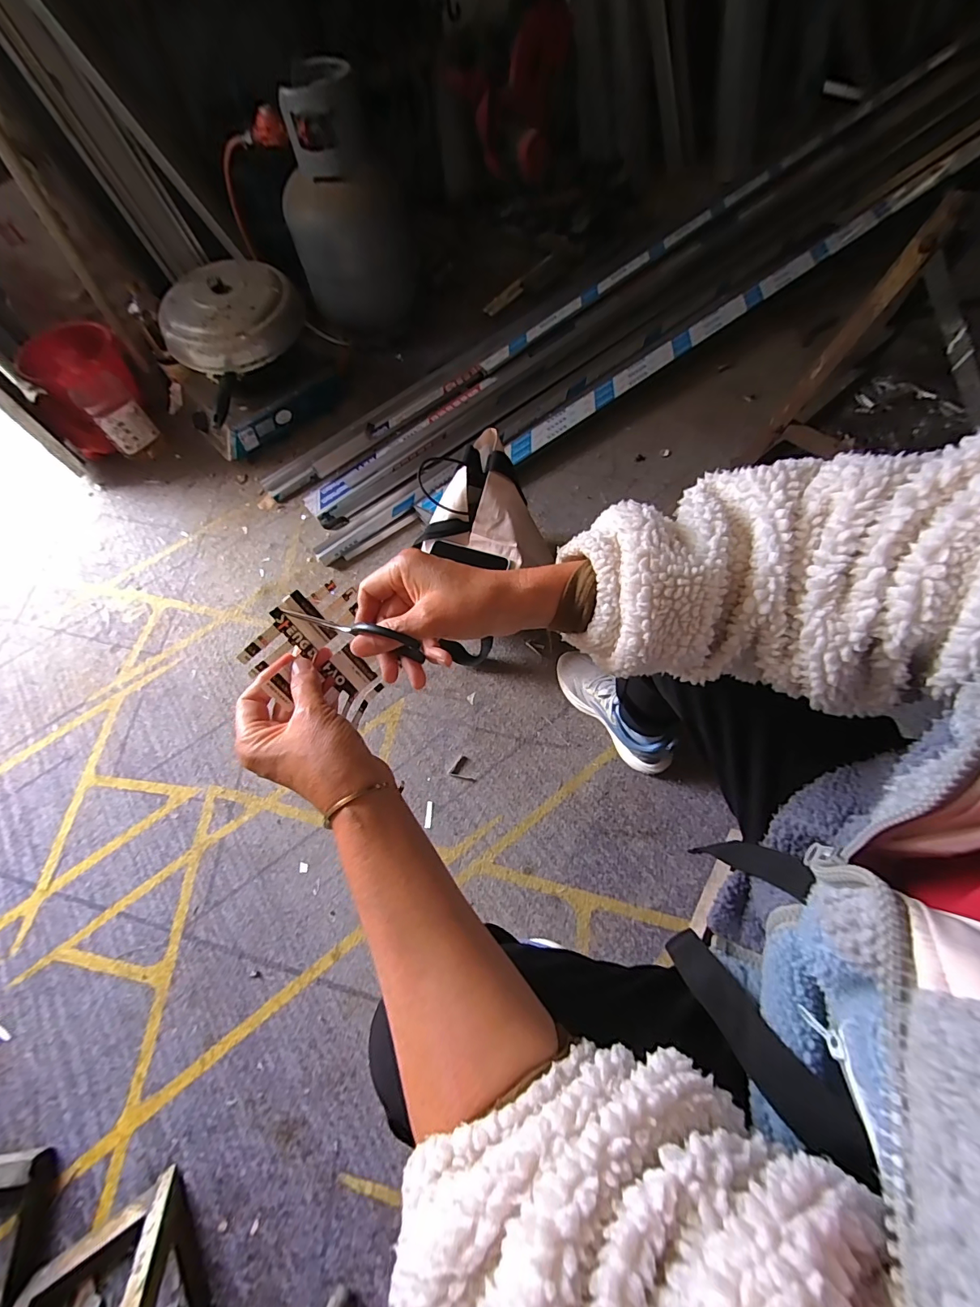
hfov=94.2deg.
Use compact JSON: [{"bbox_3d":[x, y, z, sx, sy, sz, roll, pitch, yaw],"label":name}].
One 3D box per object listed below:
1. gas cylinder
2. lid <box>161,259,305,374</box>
[{"bbox_3d":[-0.392,-1.232,1.275,0.306,0.489,0.327,-5,63,0],"label":"gas cylinder"},{"bbox_3d":[-0.625,-0.821,1.101,0.282,0.113,0.296,12,64,9],"label":"lid"}]

